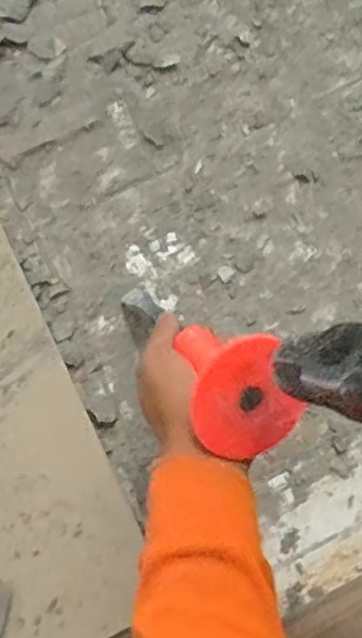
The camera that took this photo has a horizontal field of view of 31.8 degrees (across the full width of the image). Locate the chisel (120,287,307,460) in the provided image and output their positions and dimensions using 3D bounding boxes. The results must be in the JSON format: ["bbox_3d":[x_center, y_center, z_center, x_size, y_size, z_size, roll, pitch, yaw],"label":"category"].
[{"bbox_3d":[0.000,0.020,0.480,0.063,0.239,0.069,-6,106,-19],"label":"chisel"}]

